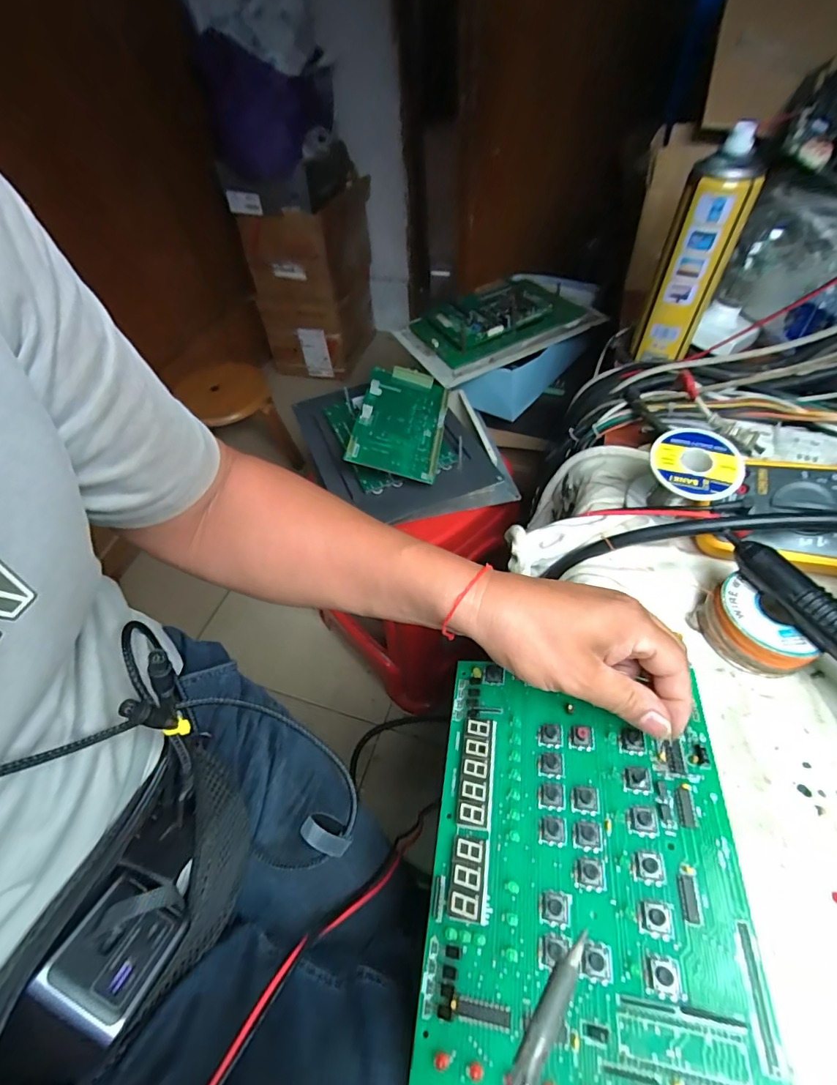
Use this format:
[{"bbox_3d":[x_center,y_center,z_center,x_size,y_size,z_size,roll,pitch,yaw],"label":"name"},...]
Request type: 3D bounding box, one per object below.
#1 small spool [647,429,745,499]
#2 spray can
[{"bbox_3d":[0.213,-0.061,0.354,0.065,0.016,0.062,-2,53,3],"label":"small spool"},{"bbox_3d":[0.292,-0.298,0.491,0.064,0.201,0.058,23,58,21],"label":"spray can"}]

